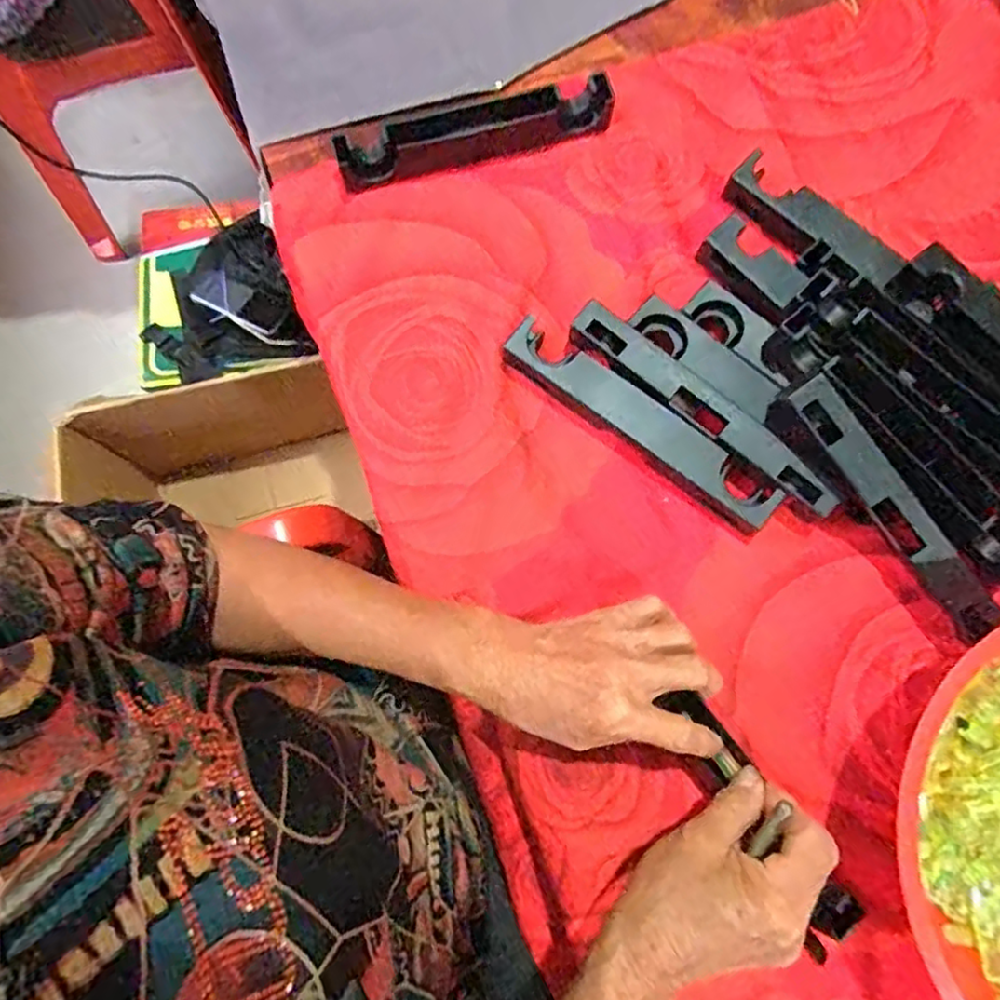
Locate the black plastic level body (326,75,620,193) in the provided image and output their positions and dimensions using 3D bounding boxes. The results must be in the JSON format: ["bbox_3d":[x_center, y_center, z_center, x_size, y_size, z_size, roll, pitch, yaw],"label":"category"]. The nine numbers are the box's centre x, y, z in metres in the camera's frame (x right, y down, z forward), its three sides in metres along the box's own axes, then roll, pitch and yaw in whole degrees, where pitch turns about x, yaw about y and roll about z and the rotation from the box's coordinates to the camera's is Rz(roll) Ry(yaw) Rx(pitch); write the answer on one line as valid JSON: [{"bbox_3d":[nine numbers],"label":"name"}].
[{"bbox_3d":[-0.016,-0.253,0.454,0.190,0.024,0.032,-16,77,-4],"label":"black plastic level body"}]

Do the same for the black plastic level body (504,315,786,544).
[{"bbox_3d":[0.088,-0.047,0.416,0.193,0.019,0.032,38,81,7],"label":"black plastic level body"}]

